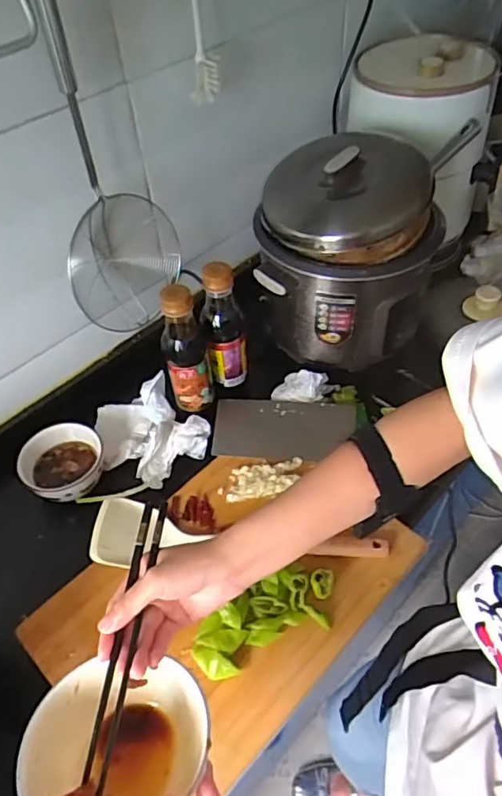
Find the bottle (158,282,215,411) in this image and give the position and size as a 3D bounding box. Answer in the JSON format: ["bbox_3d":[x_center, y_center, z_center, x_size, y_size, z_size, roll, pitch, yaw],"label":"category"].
[{"bbox_3d":[-0.097,-0.075,0.828,0.063,0.205,0.068,-11,48,-5],"label":"bottle"}]

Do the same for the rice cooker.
[{"bbox_3d":[0.154,-0.244,0.921,0.262,0.288,0.283,6,49,10],"label":"rice cooker"}]

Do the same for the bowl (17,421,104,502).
[{"bbox_3d":[-0.277,0.096,0.823,0.113,0.050,0.103,-2,48,3],"label":"bowl"}]

